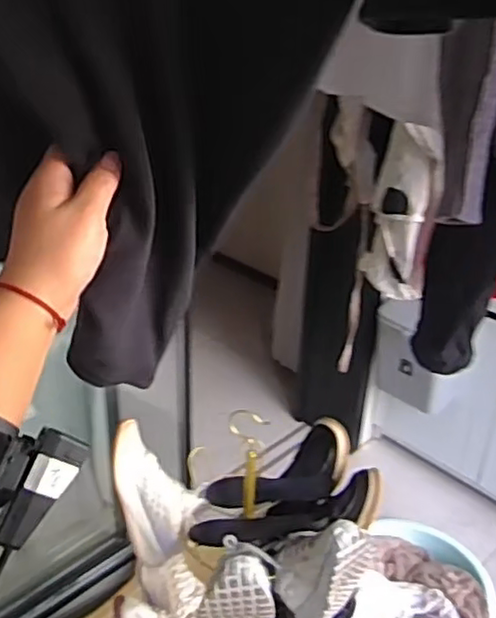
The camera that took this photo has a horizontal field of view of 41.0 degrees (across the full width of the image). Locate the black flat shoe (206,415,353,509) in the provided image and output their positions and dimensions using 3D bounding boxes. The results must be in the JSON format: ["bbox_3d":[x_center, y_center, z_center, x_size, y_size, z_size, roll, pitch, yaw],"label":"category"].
[{"bbox_3d":[0.059,0.293,1.158,0.262,0.096,0.094,-23,33,-2],"label":"black flat shoe"}]

